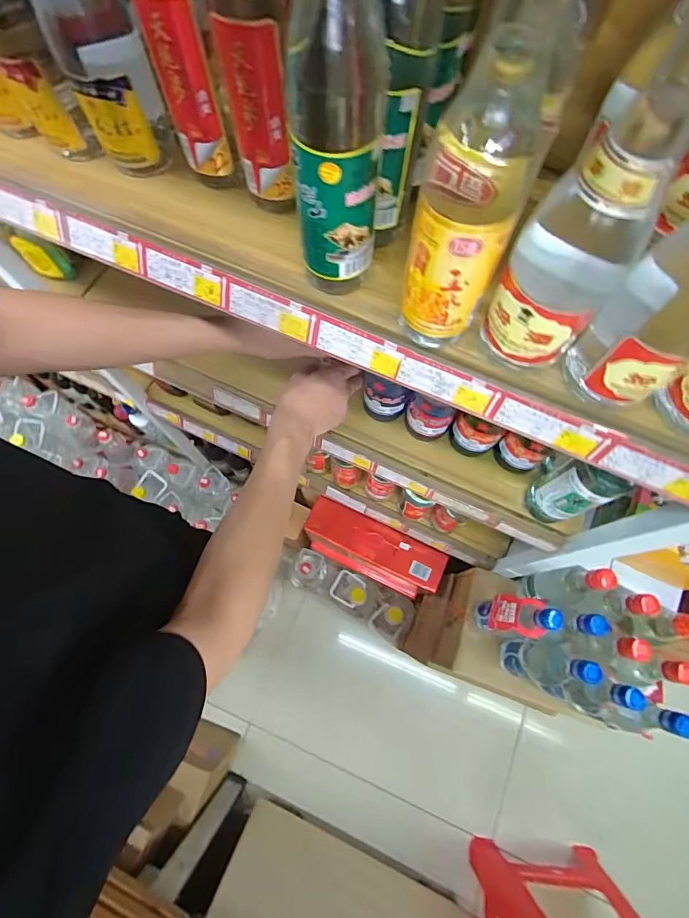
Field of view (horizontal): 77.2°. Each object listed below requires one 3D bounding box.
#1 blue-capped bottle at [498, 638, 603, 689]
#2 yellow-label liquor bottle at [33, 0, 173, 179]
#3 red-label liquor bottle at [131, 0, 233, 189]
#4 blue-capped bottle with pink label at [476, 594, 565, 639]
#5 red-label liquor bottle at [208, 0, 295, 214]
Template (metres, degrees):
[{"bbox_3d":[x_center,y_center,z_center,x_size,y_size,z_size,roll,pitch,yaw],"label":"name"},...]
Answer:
[{"bbox_3d":[0.322,0.336,0.705,0.065,0.265,0.062,0,71,0],"label":"blue-capped bottle"},{"bbox_3d":[-0.215,-0.359,0.349,0.076,0.228,0.075,-18,72,-6],"label":"yellow-label liquor bottle"},{"bbox_3d":[-0.134,-0.333,0.343,0.051,0.212,0.060,-18,72,-6],"label":"red-label liquor bottle"},{"bbox_3d":[0.283,0.262,0.721,0.068,0.214,0.062,10,71,4],"label":"blue-capped bottle with pink label"},{"bbox_3d":[-0.071,-0.305,0.333,0.062,0.223,0.067,-18,72,-6],"label":"red-label liquor bottle"}]

